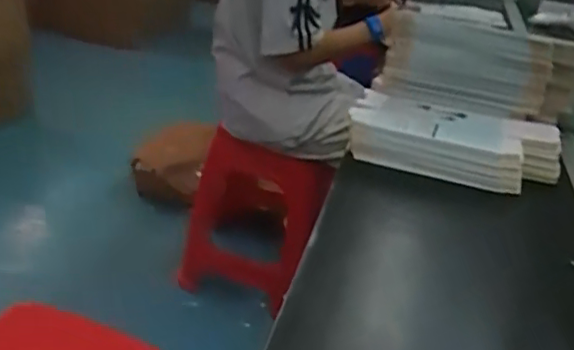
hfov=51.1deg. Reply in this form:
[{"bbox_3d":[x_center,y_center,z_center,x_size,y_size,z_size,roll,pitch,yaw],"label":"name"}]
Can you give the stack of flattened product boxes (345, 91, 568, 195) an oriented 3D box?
[{"bbox_3d":[0.217,-0.040,0.781,0.262,0.075,0.097,11,29,5],"label":"stack of flattened product boxes"}]

